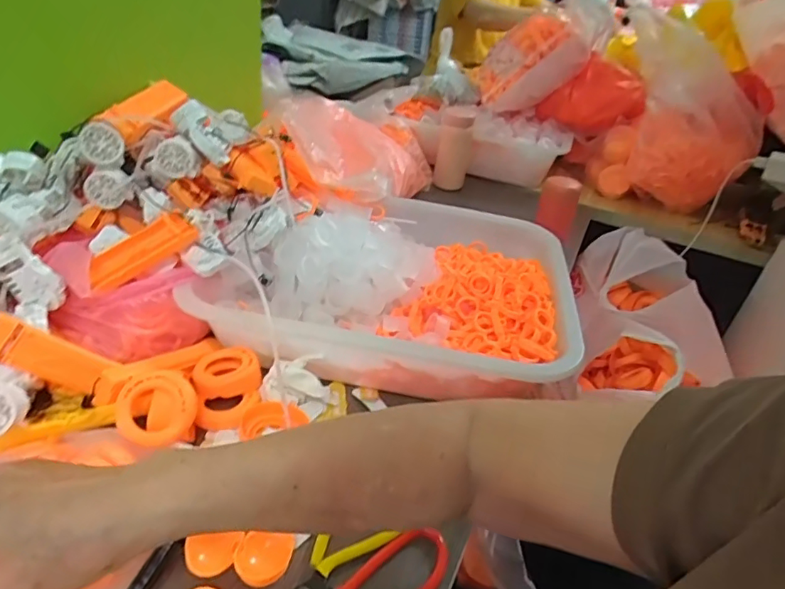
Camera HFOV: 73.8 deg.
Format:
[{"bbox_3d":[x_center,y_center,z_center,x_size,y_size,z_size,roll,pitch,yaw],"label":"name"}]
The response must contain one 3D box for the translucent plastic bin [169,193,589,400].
[{"bbox_3d":[0.004,-0.013,0.568,0.354,0.098,0.276,11,35,5],"label":"translucent plastic bin"}]

